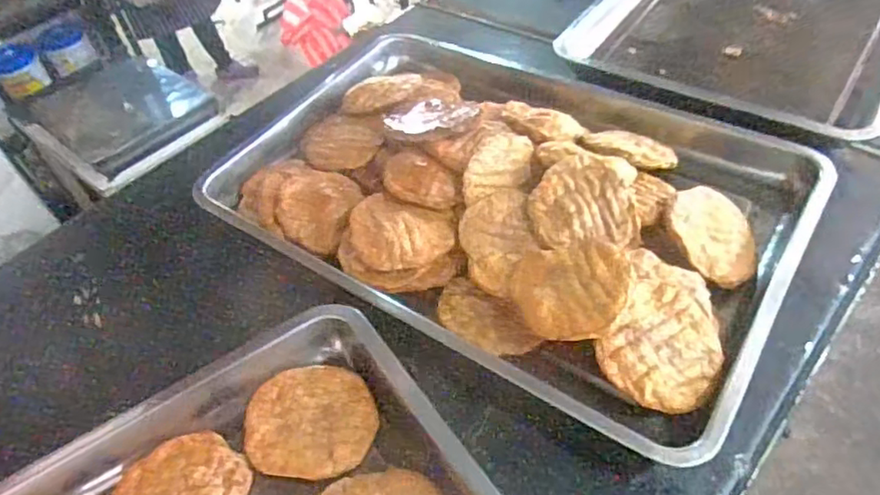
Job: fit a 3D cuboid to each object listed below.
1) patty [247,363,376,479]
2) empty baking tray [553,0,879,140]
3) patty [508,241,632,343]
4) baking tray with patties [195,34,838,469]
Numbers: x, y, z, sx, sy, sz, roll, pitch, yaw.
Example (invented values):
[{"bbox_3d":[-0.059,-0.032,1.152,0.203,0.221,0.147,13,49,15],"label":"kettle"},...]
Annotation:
[{"bbox_3d":[-0.113,0.148,0.532,0.111,0.015,0.100,3,51,8],"label":"patty"},{"bbox_3d":[0.474,-0.373,0.884,0.393,0.055,0.567,27,58,24],"label":"empty baking tray"},{"bbox_3d":[0.112,0.033,0.528,0.098,0.015,0.092,-15,55,22],"label":"patty"},{"bbox_3d":[0.067,-0.081,0.661,0.586,0.078,0.423,24,56,23],"label":"baking tray with patties"}]

